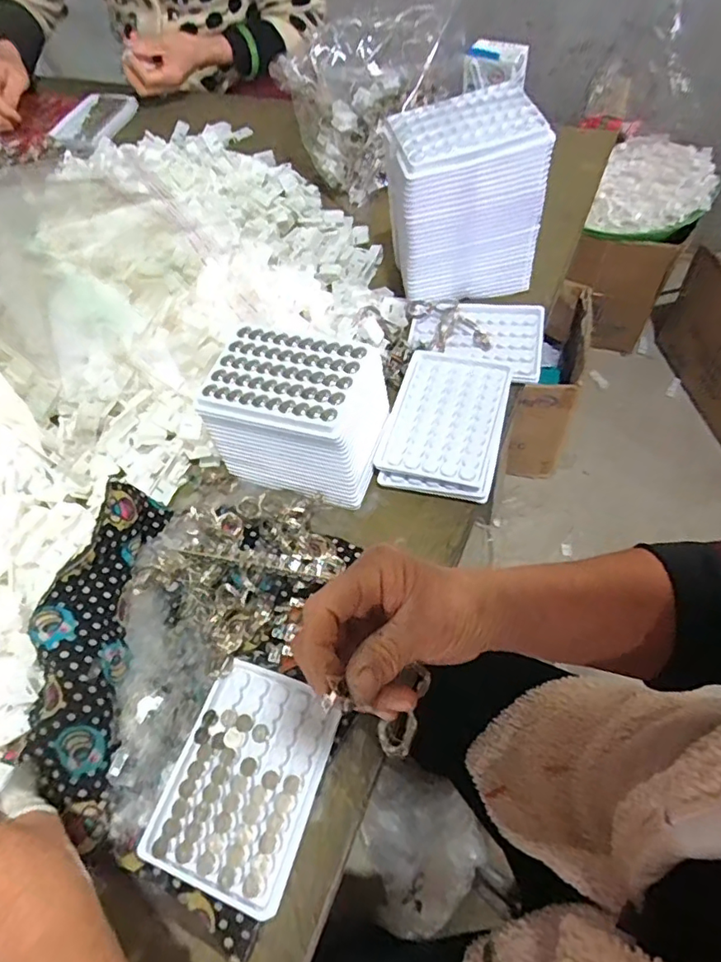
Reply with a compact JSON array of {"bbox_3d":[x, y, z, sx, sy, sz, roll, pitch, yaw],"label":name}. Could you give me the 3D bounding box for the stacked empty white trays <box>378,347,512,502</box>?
[{"bbox_3d":[0.076,-0.054,0.492,0.099,0.015,0.140,8,62,17],"label":"stacked empty white trays"}]

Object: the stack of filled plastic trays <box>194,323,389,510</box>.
[{"bbox_3d":[-0.051,-0.055,0.468,0.140,0.093,0.102,10,61,14],"label":"stack of filled plastic trays"}]

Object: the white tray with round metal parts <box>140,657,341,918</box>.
[{"bbox_3d":[-0.076,0.195,0.365,0.094,0.008,0.129,15,62,13],"label":"white tray with round metal parts"}]

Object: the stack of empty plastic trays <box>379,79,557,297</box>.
[{"bbox_3d":[0.095,-0.271,0.535,0.134,0.148,0.104,-15,58,-1],"label":"stack of empty plastic trays"}]

